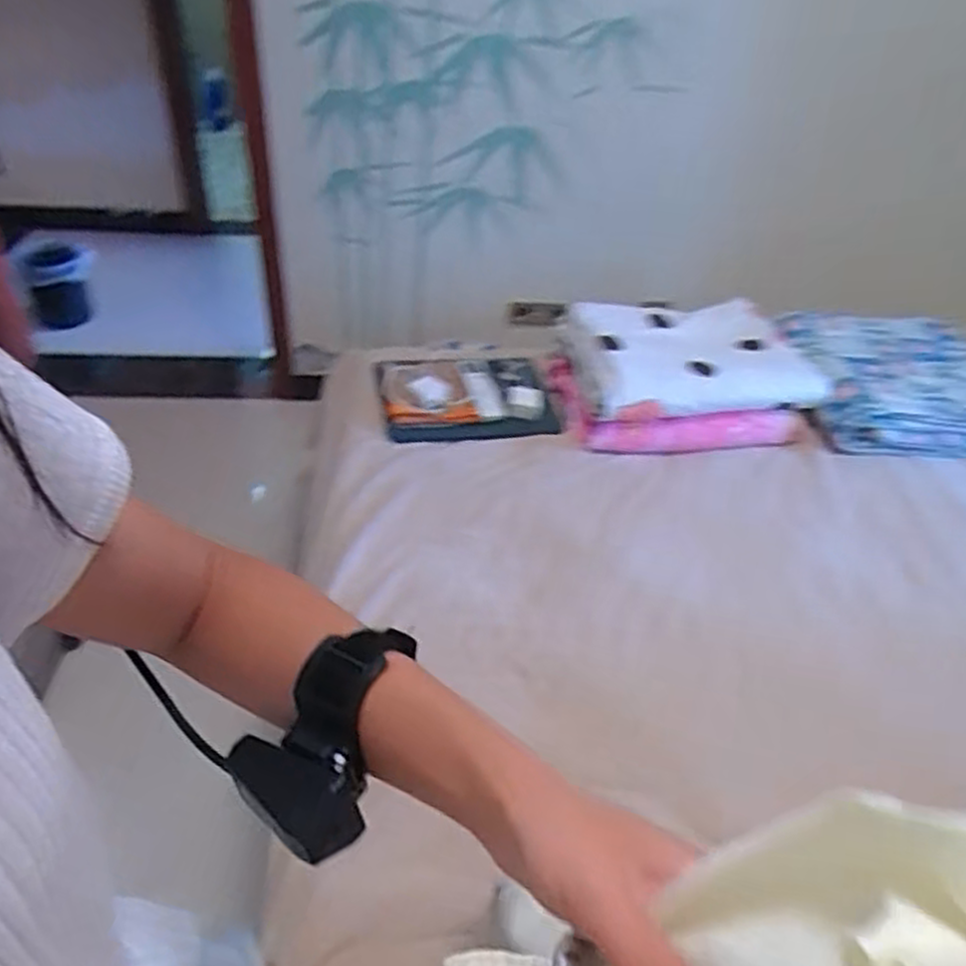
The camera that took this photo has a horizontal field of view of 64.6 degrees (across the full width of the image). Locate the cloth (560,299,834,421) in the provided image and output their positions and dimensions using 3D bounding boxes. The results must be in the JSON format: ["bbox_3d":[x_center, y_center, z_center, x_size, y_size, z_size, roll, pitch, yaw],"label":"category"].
[{"bbox_3d":[0.395,-0.248,1.464,0.444,0.070,0.311,-4,41,-11],"label":"cloth"}]

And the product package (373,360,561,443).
[{"bbox_3d":[-0.033,-0.175,1.459,0.328,0.070,0.231,-3,41,-10],"label":"product package"}]

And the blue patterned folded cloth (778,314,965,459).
[{"bbox_3d":[0.828,-0.213,1.535,0.427,0.097,0.406,1,40,-6],"label":"blue patterned folded cloth"}]

